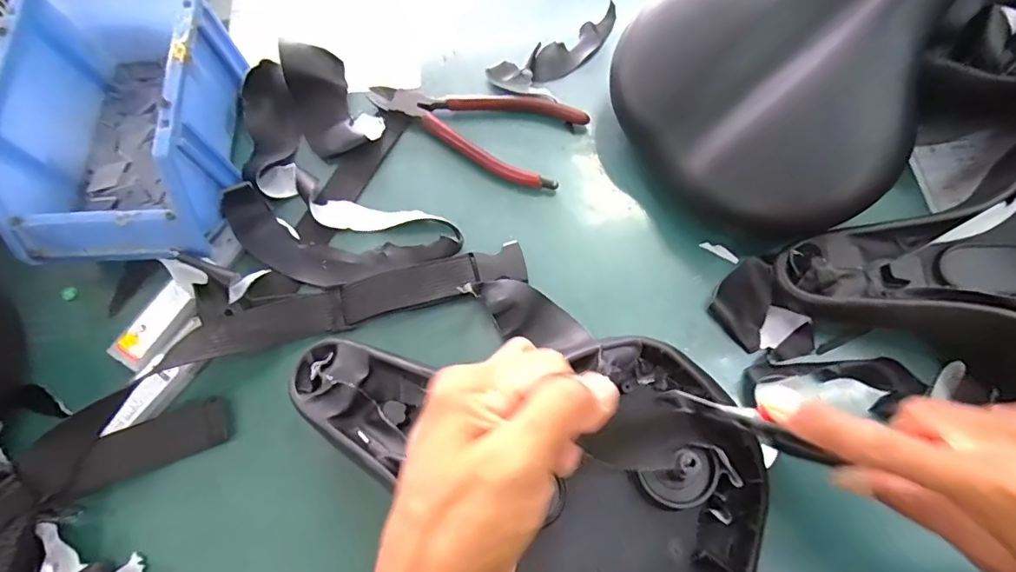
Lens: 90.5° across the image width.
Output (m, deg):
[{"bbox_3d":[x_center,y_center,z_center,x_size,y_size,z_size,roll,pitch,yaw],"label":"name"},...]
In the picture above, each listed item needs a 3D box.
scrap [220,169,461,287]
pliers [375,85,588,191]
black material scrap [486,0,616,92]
[{"bbox_3d":[-0.114,-0.034,0.334,0.153,0.015,0.068,15,72,6],"label":"scrap"},{"bbox_3d":[-0.024,-0.125,0.369,0.151,0.011,0.073,26,73,9],"label":"pliers"},{"bbox_3d":[0.040,-0.179,0.383,0.115,0.012,0.033,-29,73,-9],"label":"black material scrap"}]

